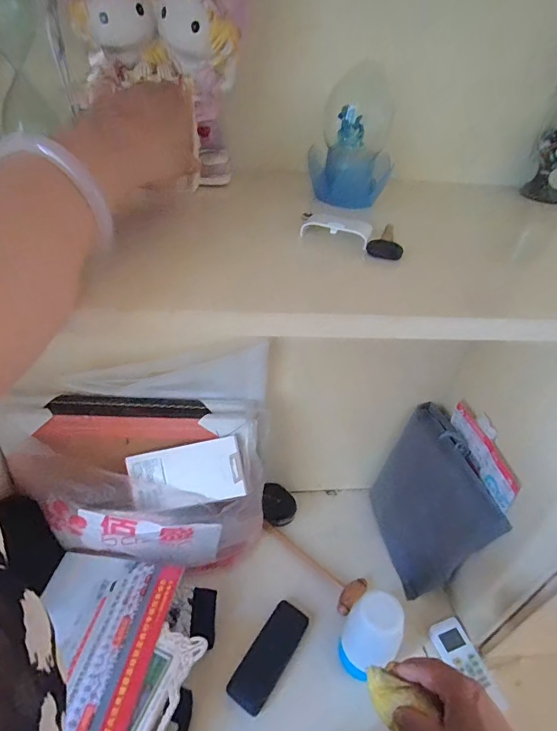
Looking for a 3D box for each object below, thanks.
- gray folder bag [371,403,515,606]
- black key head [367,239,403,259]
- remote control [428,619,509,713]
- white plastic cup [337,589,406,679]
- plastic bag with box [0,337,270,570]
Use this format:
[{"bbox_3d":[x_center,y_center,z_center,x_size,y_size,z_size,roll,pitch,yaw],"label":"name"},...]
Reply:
[{"bbox_3d":[0.260,0.239,0.741,0.045,0.265,0.219,1,41,-31],"label":"gray folder bag"},{"bbox_3d":[0.083,-0.091,0.330,0.028,0.005,0.028,16,40,10],"label":"black key head"},{"bbox_3d":[0.289,0.462,0.653,0.053,0.019,0.127,-9,42,-20],"label":"remote control"},{"bbox_3d":[0.130,0.390,0.603,0.075,0.153,0.066,30,44,25],"label":"white plastic cup"},{"bbox_3d":[-0.224,0.165,0.659,0.405,0.332,0.169,3,39,-6],"label":"plastic bag with box"}]

